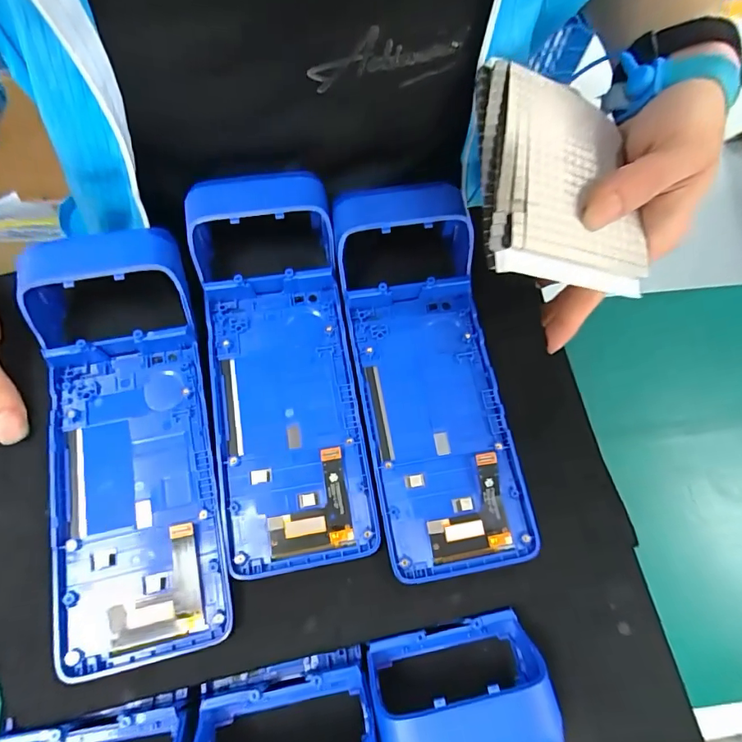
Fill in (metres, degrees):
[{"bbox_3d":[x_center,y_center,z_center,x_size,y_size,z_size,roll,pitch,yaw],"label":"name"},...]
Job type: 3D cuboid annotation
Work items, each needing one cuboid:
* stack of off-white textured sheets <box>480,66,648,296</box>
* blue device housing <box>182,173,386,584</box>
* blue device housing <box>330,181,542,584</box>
[{"bbox_3d":[0.101,-0.101,0.259,0.088,0.015,0.108,3,81,-18],"label":"stack of off-white textured sheets"},{"bbox_3d":[-0.053,-0.004,0.270,0.083,0.049,0.219,-8,76,-3],"label":"blue device housing"},{"bbox_3d":[0.033,0.000,0.280,0.083,0.044,0.222,-9,76,-3],"label":"blue device housing"}]

